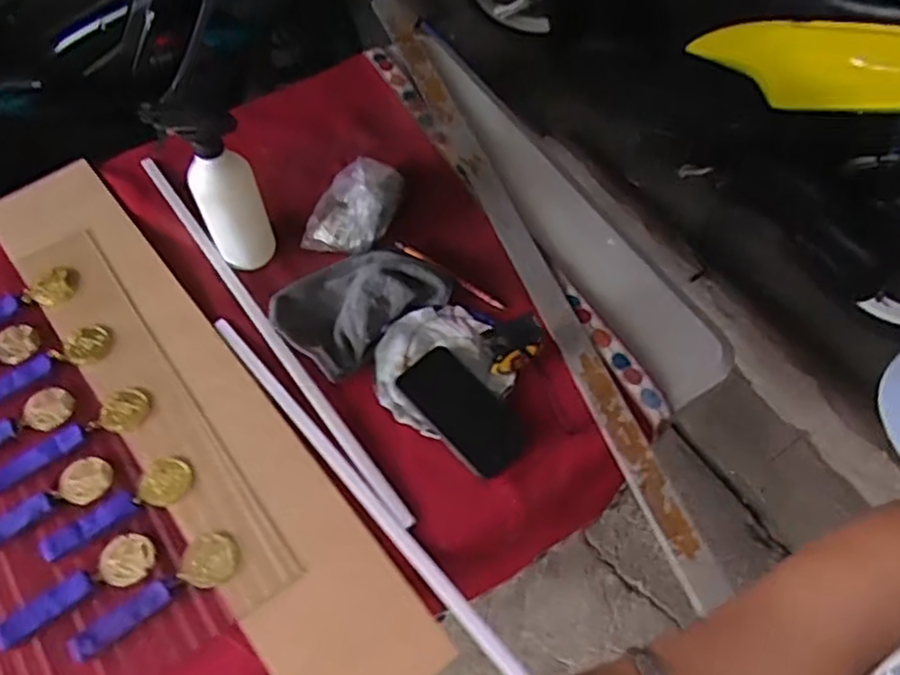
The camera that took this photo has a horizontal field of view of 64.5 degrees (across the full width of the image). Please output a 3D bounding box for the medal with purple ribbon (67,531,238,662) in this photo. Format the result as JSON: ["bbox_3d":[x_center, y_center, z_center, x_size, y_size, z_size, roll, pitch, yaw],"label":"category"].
[{"bbox_3d":[-0.280,0.243,0.673,0.163,0.009,0.051,-31,62,-18],"label":"medal with purple ribbon"}]

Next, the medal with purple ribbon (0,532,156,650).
[{"bbox_3d":[-0.361,0.239,0.681,0.156,0.017,0.051,-23,60,-14],"label":"medal with purple ribbon"}]

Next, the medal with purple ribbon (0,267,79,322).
[{"bbox_3d":[-0.529,-0.033,0.839,0.177,0.008,0.054,-27,61,-16],"label":"medal with purple ribbon"}]

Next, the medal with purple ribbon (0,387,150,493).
[{"bbox_3d":[-0.405,0.105,0.757,0.171,0.008,0.053,-27,61,-16],"label":"medal with purple ribbon"}]

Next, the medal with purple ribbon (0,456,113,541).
[{"bbox_3d":[-0.420,0.170,0.718,0.154,0.011,0.047,-27,61,-16],"label":"medal with purple ribbon"}]

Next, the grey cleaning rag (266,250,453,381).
[{"bbox_3d":[-0.110,-0.046,0.835,0.179,0.040,0.139,-35,65,-20],"label":"grey cleaning rag"}]

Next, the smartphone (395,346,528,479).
[{"bbox_3d":[0.013,0.078,0.774,0.072,0.007,0.151,-38,71,-16],"label":"smartphone"}]

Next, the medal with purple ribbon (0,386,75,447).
[{"bbox_3d":[-0.480,0.099,0.755,0.151,0.015,0.049,-31,62,-18],"label":"medal with purple ribbon"}]

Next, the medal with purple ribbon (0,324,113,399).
[{"bbox_3d":[-0.461,0.033,0.797,0.162,0.007,0.047,-30,62,-18],"label":"medal with purple ribbon"}]

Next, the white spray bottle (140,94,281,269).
[{"bbox_3d":[-0.255,-0.166,0.796,0.063,0.221,0.067,40,65,21],"label":"white spray bottle"}]

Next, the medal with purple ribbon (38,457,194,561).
[{"bbox_3d":[-0.334,0.171,0.716,0.152,0.007,0.043,-27,61,-16],"label":"medal with purple ribbon"}]

